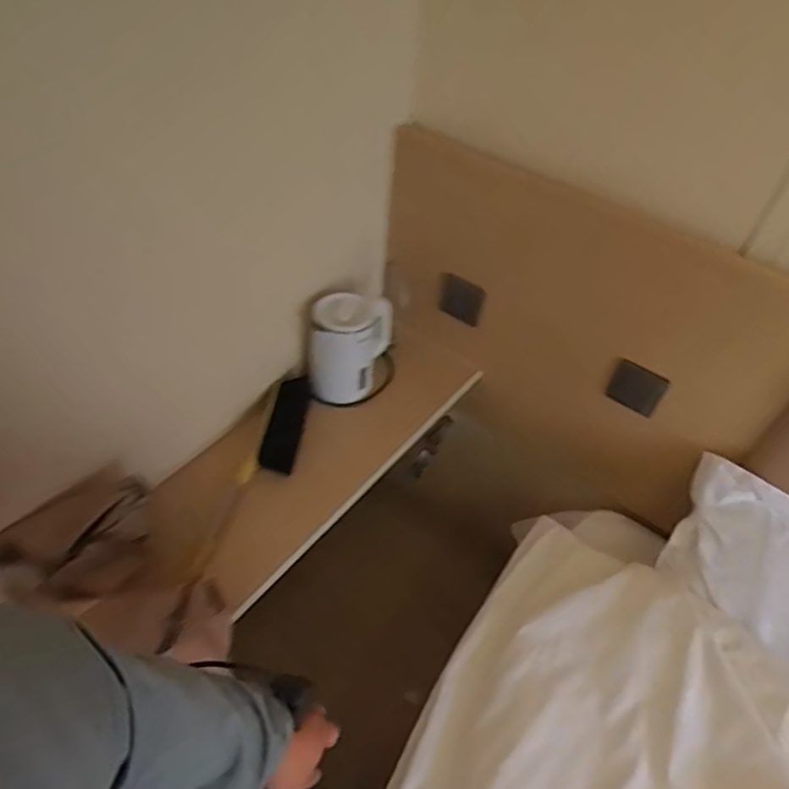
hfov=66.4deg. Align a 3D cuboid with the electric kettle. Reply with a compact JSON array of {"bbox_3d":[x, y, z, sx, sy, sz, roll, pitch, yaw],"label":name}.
[{"bbox_3d":[-0.088,-0.087,1.088,0.118,0.171,0.160,16,49,9],"label":"electric kettle"}]

